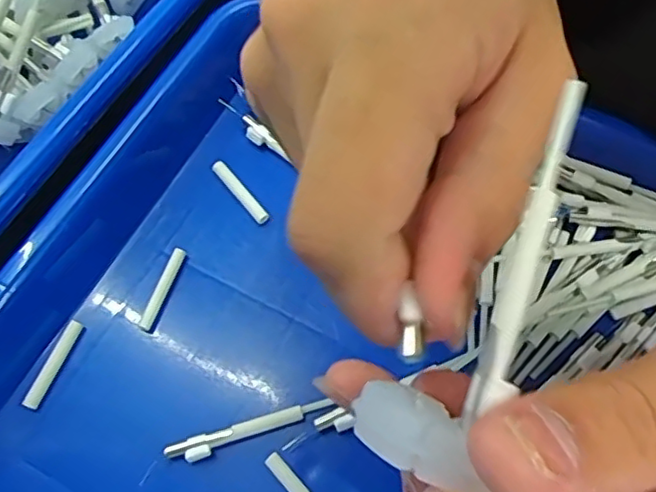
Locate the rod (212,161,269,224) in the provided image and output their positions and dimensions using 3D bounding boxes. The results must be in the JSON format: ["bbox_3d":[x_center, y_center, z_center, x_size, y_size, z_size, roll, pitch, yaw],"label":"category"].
[{"bbox_3d":[-0.036,-0.022,0.257,0.006,0.004,0.034,-37,70,-13],"label":"rod"}]

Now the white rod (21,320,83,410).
[{"bbox_3d":[-0.100,0.043,0.229,0.005,0.004,0.033,19,68,10],"label":"white rod"}]

